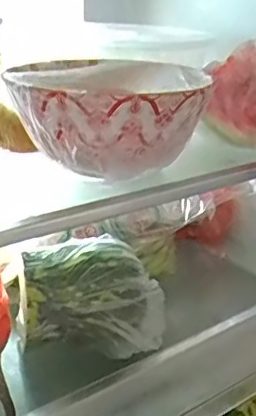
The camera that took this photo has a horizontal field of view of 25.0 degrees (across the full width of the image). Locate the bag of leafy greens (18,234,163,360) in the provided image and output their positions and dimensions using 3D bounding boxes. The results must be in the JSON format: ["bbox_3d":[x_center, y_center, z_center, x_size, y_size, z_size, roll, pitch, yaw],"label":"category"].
[{"bbox_3d":[-0.029,0.075,0.508,0.119,0.072,0.080,3,21,0],"label":"bag of leafy greens"}]

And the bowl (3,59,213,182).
[{"bbox_3d":[-0.013,-0.073,0.461,0.140,0.067,0.147,3,21,-1],"label":"bowl"}]

